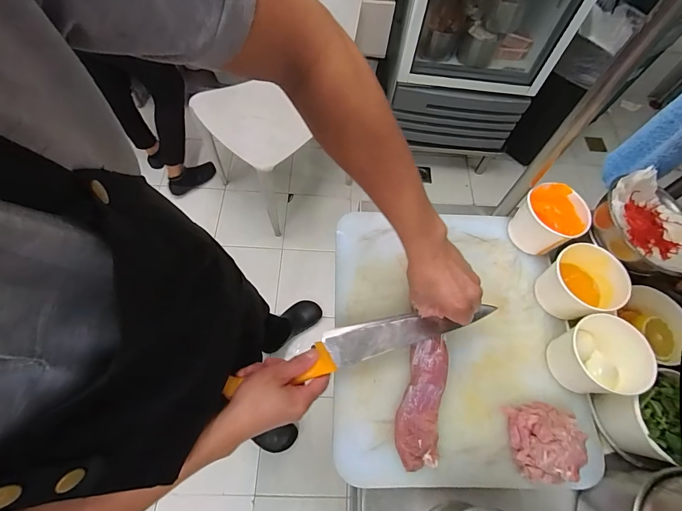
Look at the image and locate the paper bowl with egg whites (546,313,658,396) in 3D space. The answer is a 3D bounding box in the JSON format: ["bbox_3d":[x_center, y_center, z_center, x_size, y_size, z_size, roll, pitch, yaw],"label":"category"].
[{"bbox_3d":[0.338,0.133,0.456,0.080,0.078,0.094,-5,63,-7],"label":"paper bowl with egg whites"}]

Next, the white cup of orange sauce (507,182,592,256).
[{"bbox_3d":[0.332,-0.057,0.555,0.097,0.068,0.093,2,63,-3],"label":"white cup of orange sauce"}]

